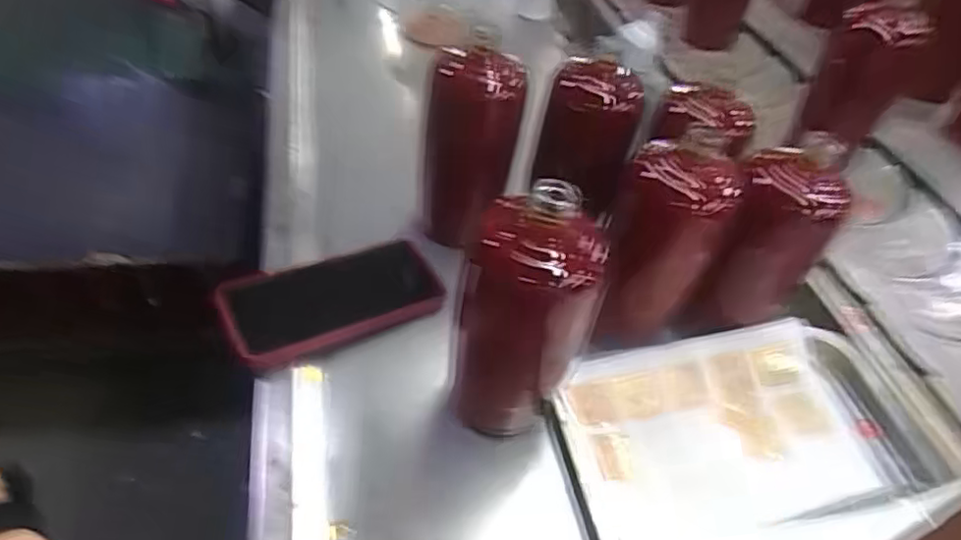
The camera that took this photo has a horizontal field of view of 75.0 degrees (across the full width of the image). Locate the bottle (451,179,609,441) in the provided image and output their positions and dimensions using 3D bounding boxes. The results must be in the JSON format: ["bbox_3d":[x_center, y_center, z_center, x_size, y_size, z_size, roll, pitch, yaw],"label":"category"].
[{"bbox_3d":[0.028,0.024,0.404,0.084,0.182,0.078,20,48,10],"label":"bottle"}]

